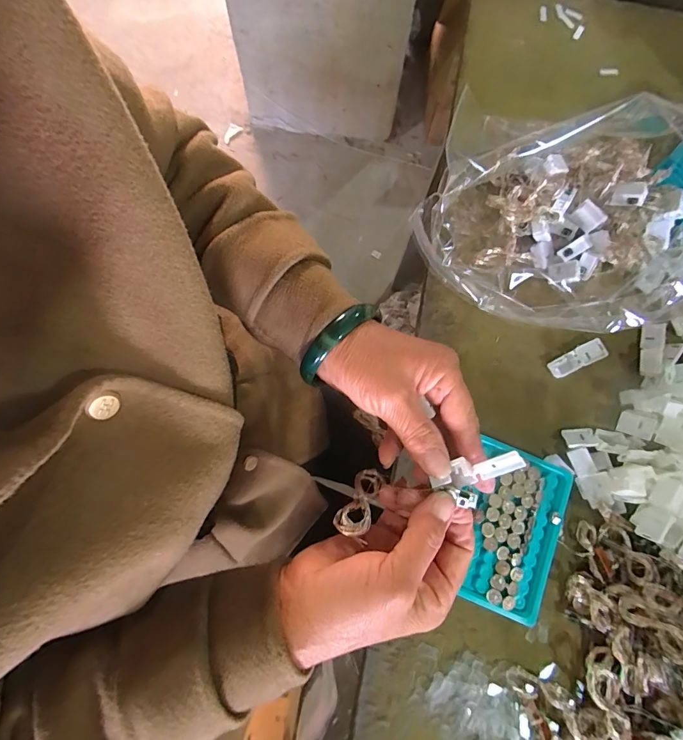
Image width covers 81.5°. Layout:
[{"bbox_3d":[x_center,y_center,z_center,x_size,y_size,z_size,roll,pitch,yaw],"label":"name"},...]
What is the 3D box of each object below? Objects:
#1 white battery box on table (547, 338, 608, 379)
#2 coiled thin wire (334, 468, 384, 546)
[{"bbox_3d":[0.230,-0.011,0.388,0.056,0.010,0.020,-24,77,-4],"label":"white battery box on table"},{"bbox_3d":[0.013,0.085,0.259,0.020,0.012,0.049,27,40,8],"label":"coiled thin wire"}]

